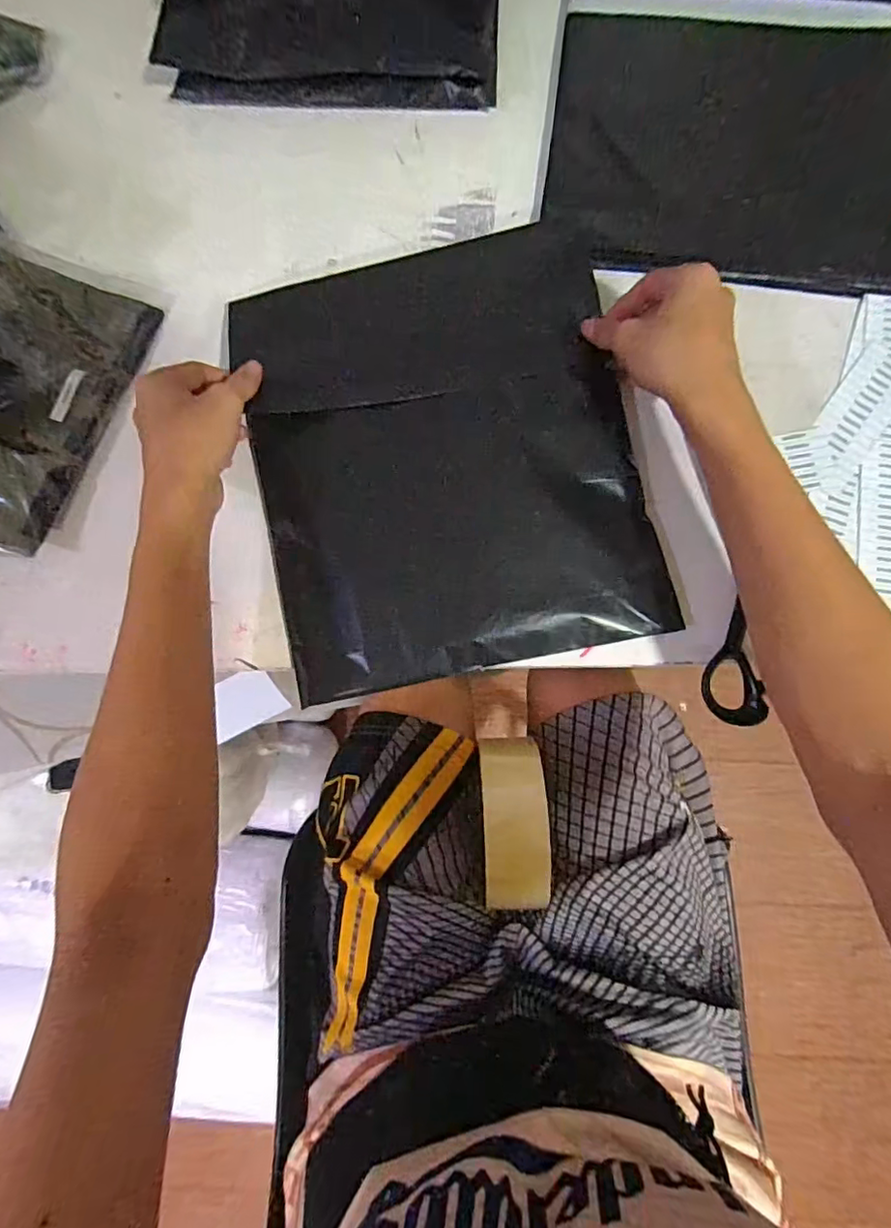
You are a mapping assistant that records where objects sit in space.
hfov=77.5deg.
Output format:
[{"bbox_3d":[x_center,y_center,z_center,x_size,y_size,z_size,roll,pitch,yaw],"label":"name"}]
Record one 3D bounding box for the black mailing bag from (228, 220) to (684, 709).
[{"bbox_3d":[-0.001,-0.116,0.396,0.266,0.030,0.311,-12,83,-1],"label":"black mailing bag"}]

